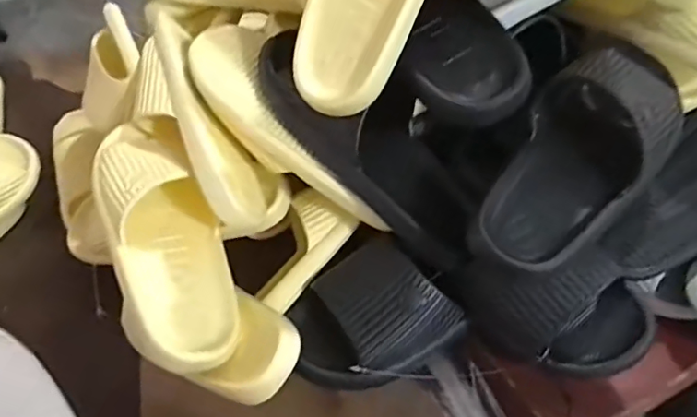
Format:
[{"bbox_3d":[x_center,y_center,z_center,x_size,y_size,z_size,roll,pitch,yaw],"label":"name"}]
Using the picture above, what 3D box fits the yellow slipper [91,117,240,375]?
[{"bbox_3d":[-0.168,0.019,0.484,0.099,0.077,0.258,-16,65,-16],"label":"yellow slipper"}]

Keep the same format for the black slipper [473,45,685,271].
[{"bbox_3d":[0.191,-0.046,0.432,0.105,0.060,0.241,29,68,25],"label":"black slipper"}]

